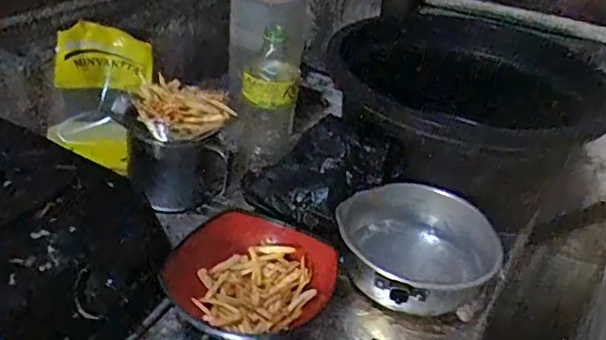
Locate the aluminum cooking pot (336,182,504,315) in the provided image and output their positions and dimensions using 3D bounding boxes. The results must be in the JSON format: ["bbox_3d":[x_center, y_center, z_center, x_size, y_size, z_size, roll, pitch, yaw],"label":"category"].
[{"bbox_3d":[0.138,0.104,0.714,0.187,0.086,0.180,4,34,-3],"label":"aluminum cooking pot"}]

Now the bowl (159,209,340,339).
[{"bbox_3d":[-0.064,0.125,0.655,0.181,0.072,0.162,-21,42,-34],"label":"bowl"}]

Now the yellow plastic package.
[{"bbox_3d":[-0.324,-0.112,0.920,0.173,0.086,0.251,16,62,-22],"label":"yellow plastic package"}]

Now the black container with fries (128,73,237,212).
[{"bbox_3d":[-0.173,-0.040,0.797,0.128,0.134,0.137,-2,34,-12],"label":"black container with fries"}]

